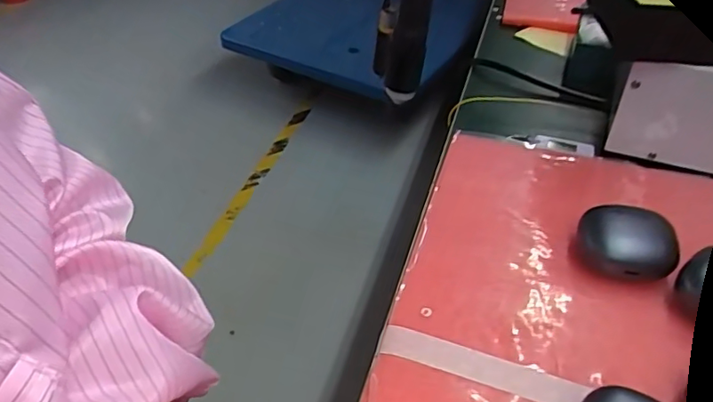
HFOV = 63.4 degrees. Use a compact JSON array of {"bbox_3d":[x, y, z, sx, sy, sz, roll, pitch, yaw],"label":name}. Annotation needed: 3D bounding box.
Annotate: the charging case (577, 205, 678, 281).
[{"bbox_3d":[0.169,0.030,0.360,0.057,0.028,0.044,13,42,14],"label":"charging case"}]

